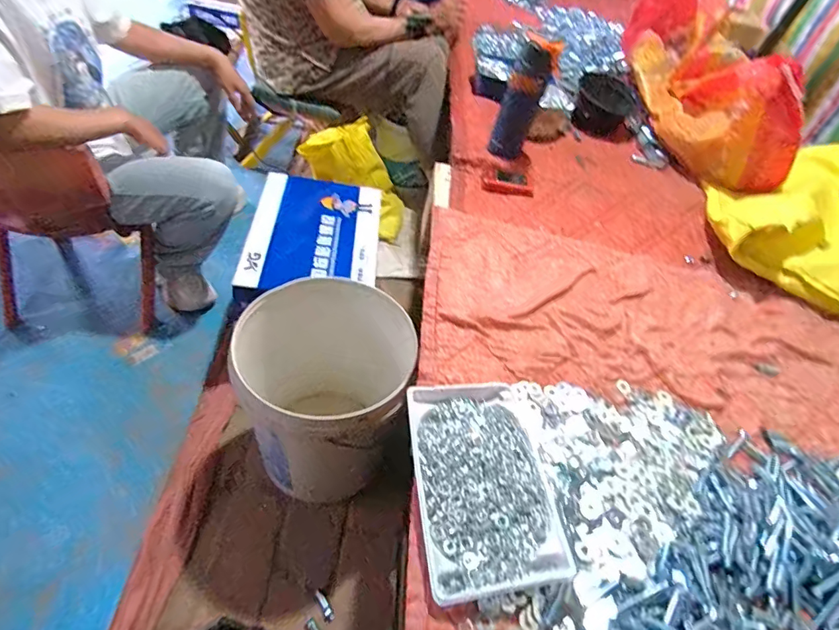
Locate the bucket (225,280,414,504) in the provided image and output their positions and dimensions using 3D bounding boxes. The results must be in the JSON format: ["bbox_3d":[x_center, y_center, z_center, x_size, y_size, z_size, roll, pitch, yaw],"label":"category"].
[{"bbox_3d":[-0.160,0.154,0.967,0.335,0.349,0.296,-12,54,-20],"label":"bucket"}]

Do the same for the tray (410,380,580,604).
[{"bbox_3d":[0.075,0.195,0.582,0.158,0.031,0.248,-1,51,-11],"label":"tray"}]

